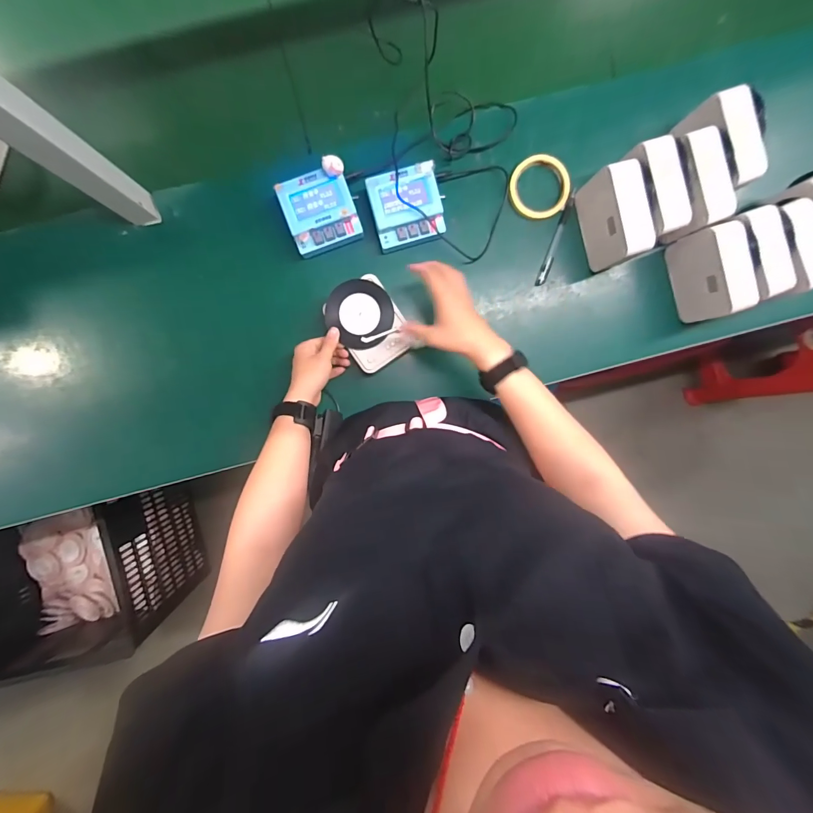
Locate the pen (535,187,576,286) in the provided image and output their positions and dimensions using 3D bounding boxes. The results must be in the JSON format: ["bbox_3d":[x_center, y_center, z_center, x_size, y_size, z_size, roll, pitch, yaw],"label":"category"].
[{"bbox_3d":[0.244,-0.274,0.606,0.015,0.007,0.160,19,93,-2],"label":"pen"}]

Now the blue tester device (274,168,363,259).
[{"bbox_3d":[-0.128,-0.291,0.562,0.101,0.036,0.097,-19,93,0],"label":"blue tester device"}]

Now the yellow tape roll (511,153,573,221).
[{"bbox_3d":[0.211,-0.345,0.591,0.095,0.017,0.091,0,93,-1],"label":"yellow tape roll"}]

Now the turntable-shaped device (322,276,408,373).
[{"bbox_3d":[-0.057,-0.126,0.565,0.097,0.017,0.131,-34,93,1],"label":"turntable-shaped device"}]

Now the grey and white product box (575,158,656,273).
[{"bbox_3d":[0.310,-0.281,0.563,0.048,0.102,0.130,-17,93,0],"label":"grey and white product box"}]

